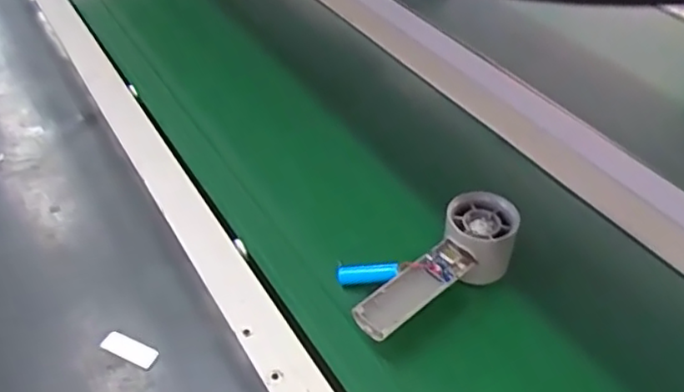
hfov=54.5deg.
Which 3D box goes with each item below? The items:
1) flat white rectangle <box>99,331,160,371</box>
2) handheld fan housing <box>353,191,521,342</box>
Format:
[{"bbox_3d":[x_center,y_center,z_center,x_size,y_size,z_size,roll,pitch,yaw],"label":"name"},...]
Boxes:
[{"bbox_3d":[-0.158,0.115,0.496,0.045,0.006,0.016,17,46,19],"label":"flat white rectangle"},{"bbox_3d":[0.075,0.061,0.528,0.156,0.045,0.054,-35,53,-21],"label":"handheld fan housing"}]

